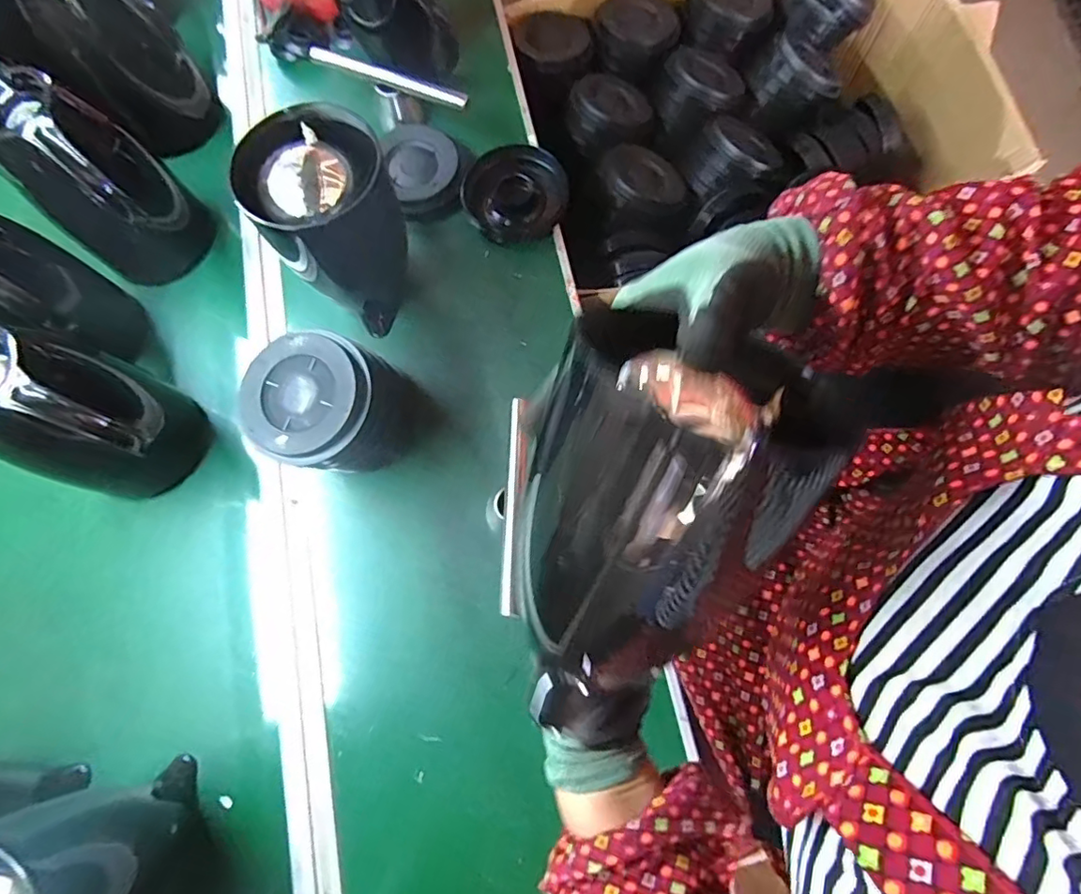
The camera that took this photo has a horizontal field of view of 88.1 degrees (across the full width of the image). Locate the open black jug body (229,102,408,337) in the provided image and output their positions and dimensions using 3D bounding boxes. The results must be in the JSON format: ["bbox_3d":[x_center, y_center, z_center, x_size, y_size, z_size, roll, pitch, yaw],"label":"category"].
[{"bbox_3d":[-0.202,-0.216,0.553,0.118,0.181,0.125,10,76,5],"label":"open black jug body"}]

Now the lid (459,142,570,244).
[{"bbox_3d":[-0.031,-0.295,0.653,0.123,0.029,0.115,-1,75,2],"label":"lid"}]

